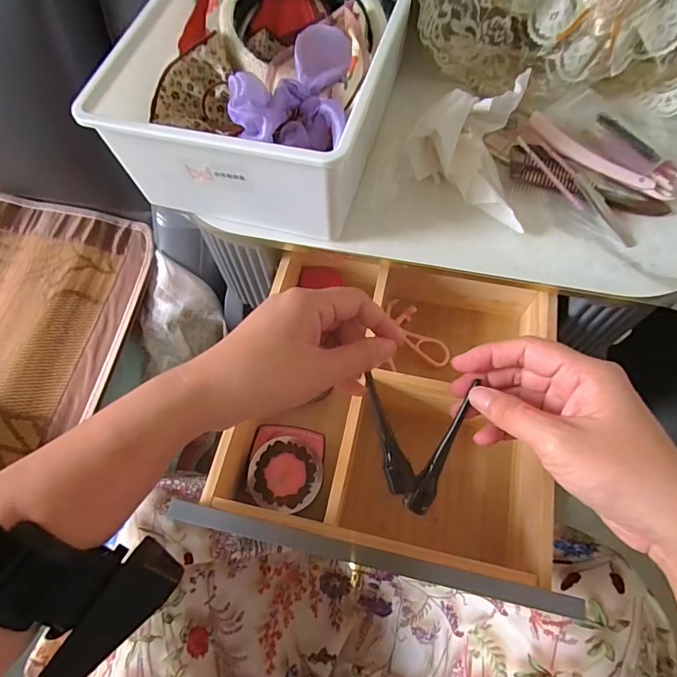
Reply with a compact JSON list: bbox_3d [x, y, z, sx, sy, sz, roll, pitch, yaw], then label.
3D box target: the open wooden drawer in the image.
[{"bbox_3d":[0.050,0.050,0.413,0.250,0.087,0.263,11,64,7],"label":"open wooden drawer"}]

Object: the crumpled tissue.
[{"bbox_3d":[0.107,-0.153,0.372,0.093,0.066,0.103,4,64,4],"label":"crumpled tissue"}]

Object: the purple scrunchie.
[{"bbox_3d":[-0.032,-0.197,0.342,0.080,0.043,0.129,3,64,3],"label":"purple scrunchie"}]

